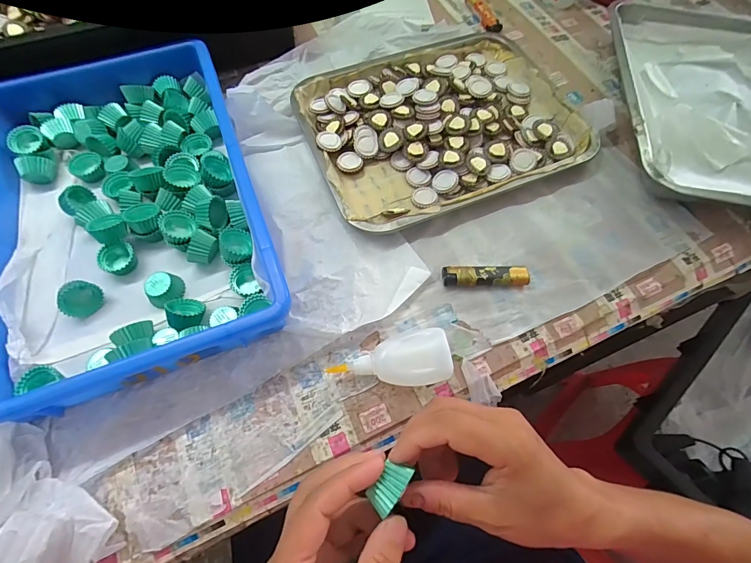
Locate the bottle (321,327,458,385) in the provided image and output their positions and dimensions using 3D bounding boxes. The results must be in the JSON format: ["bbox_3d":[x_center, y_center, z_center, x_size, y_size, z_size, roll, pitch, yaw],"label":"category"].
[{"bbox_3d":[0.013,0.069,0.322,0.096,0.028,0.043,-10,65,-7],"label":"bottle"}]

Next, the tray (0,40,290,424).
[{"bbox_3d":[-0.242,-0.080,0.369,0.238,0.056,0.362,-19,66,-11],"label":"tray"}]

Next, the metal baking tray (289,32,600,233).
[{"bbox_3d":[0.074,-0.187,0.446,0.297,0.025,0.238,-20,67,-11],"label":"metal baking tray"}]

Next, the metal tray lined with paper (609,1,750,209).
[{"bbox_3d":[0.412,-0.211,0.454,0.252,0.056,0.350,9,64,2],"label":"metal tray lined with paper"}]

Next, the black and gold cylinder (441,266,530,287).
[{"bbox_3d":[0.104,-0.005,0.366,0.079,0.013,0.019,1,64,-1],"label":"black and gold cylinder"}]

